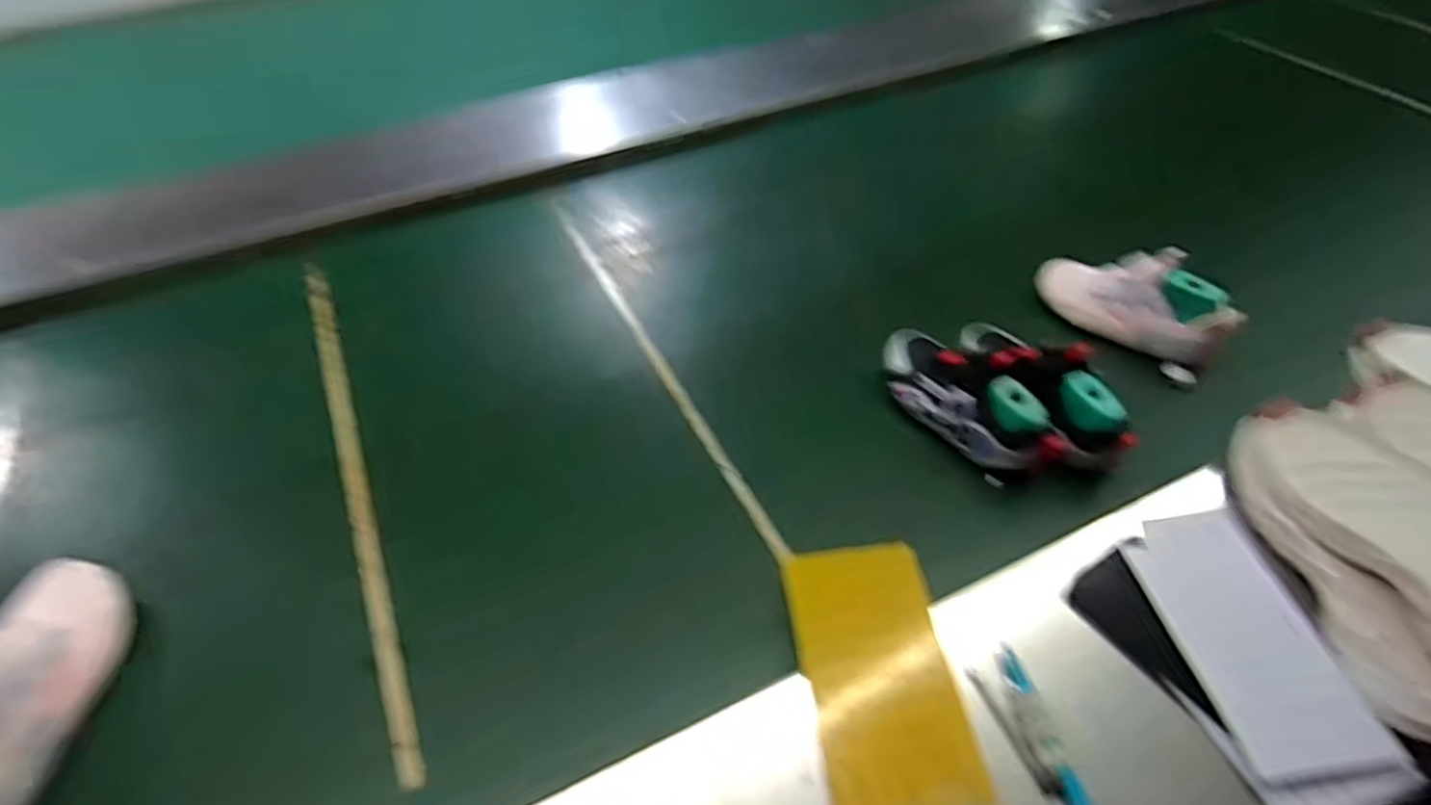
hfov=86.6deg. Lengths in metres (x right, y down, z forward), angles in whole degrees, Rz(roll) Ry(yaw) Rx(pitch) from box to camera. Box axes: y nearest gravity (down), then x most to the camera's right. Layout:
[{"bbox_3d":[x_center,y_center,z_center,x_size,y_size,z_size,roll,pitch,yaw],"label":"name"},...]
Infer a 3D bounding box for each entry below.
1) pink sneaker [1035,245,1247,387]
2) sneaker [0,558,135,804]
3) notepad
[{"bbox_3d":[0.435,-0.109,0.793,0.065,0.093,0.190,-27,59,-23],"label":"pink sneaker"},{"bbox_3d":[-0.493,0.196,0.532,0.074,0.098,0.209,-1,39,-5],"label":"sneaker"},{"bbox_3d":[0.375,0.162,0.534,0.095,0.013,0.193,-4,47,-3],"label":"notepad"}]

